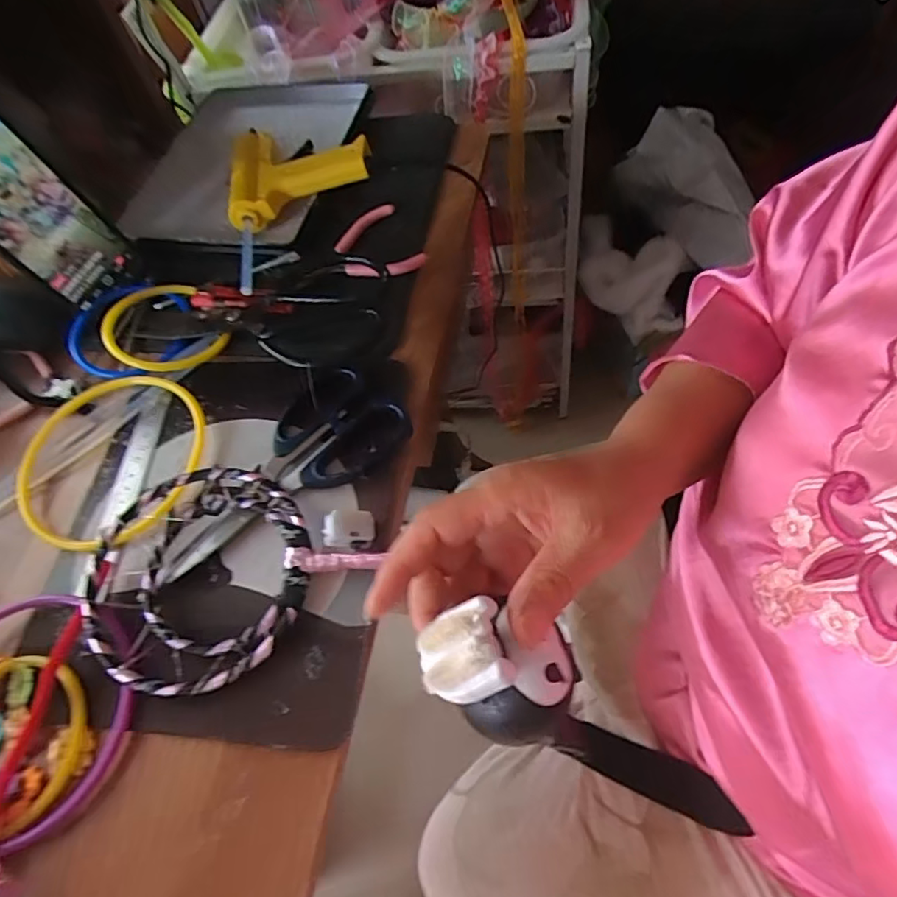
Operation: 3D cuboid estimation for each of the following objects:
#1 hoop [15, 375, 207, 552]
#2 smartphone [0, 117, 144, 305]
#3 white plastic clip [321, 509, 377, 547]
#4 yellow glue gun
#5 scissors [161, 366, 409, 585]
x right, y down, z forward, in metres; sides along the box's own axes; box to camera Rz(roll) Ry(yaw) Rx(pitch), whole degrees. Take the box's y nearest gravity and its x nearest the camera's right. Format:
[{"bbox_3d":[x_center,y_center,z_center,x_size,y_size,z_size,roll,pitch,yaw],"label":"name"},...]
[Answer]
[{"bbox_3d":[-0.229,0.005,0.387,0.125,0.015,0.129,-5,59,6],"label":"hoop"},{"bbox_3d":[-0.306,-0.172,0.420,0.011,0.152,0.074,8,62,32],"label":"smartphone"},{"bbox_3d":[-0.058,0.045,0.328,0.029,0.011,0.017,-10,59,3],"label":"white plastic clip"},{"bbox_3d":[-0.120,-0.202,0.471,0.125,0.040,0.150,-14,59,1],"label":"yellow glue gun"},{"bbox_3d":[-0.107,0.017,0.358,0.166,0.019,0.077,-43,63,-16],"label":"scissors"}]

